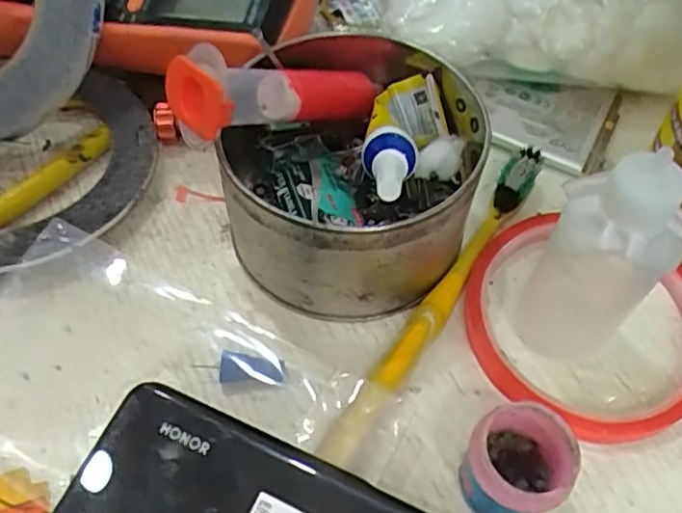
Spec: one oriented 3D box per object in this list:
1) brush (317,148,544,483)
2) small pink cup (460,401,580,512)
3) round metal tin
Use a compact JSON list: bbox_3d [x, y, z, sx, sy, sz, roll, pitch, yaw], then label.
[{"bbox_3d":[0.039,0.013,0.245,0.017,0.012,0.152,27,59,16],"label":"brush"},{"bbox_3d":[0.052,0.065,0.199,0.030,0.038,0.029,1,56,-1],"label":"small pink cup"},{"bbox_3d":[0.005,-0.044,0.245,0.100,0.063,0.112,-9,57,-8],"label":"round metal tin"}]

